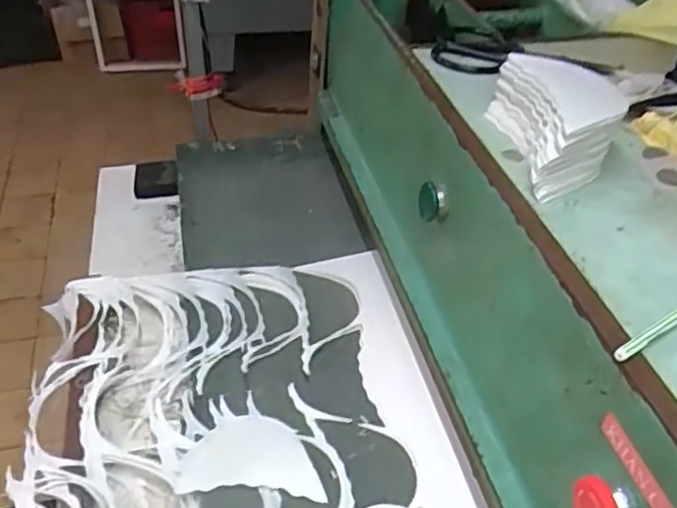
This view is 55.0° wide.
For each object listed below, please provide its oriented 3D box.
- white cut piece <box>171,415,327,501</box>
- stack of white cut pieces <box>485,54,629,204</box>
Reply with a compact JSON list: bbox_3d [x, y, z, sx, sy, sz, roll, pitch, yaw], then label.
[{"bbox_3d":[-0.084,0.199,0.644,0.138,0.007,0.082,4,41,2],"label":"white cut piece"},{"bbox_3d":[0.177,-0.116,0.529,0.069,0.077,0.140,0,41,-6],"label":"stack of white cut pieces"}]

